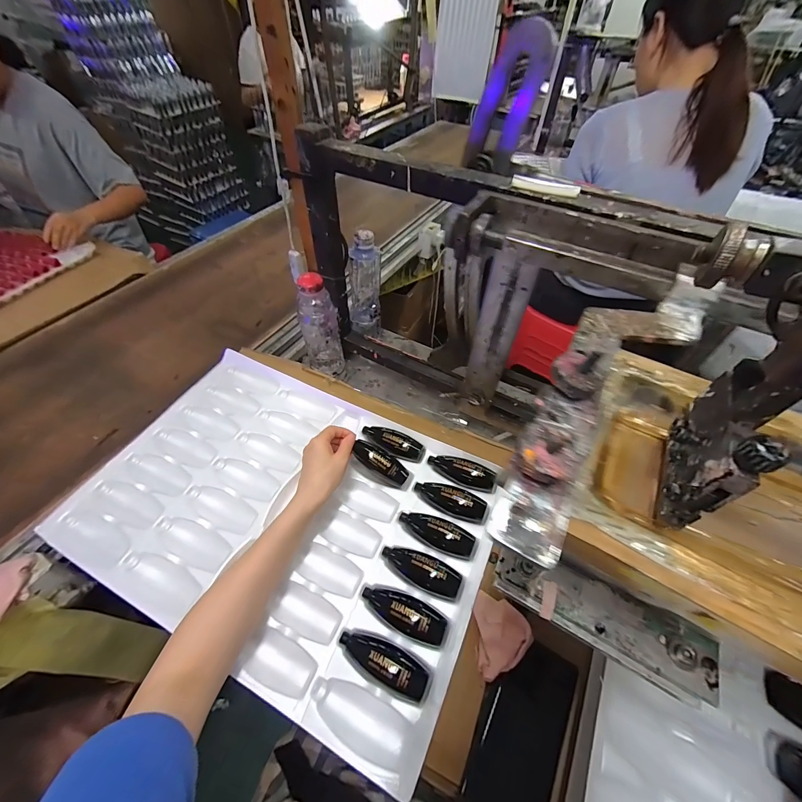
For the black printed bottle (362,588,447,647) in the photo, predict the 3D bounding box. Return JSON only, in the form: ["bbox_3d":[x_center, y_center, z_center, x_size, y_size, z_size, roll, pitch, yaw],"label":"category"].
[{"bbox_3d":[0.003,0.239,0.392,0.098,0.027,0.037,18,53,11],"label":"black printed bottle"}]

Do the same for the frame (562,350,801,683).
[{"bbox_3d":[0.221,0.073,0.194,0.224,0.031,0.168,26,55,17],"label":"frame"}]

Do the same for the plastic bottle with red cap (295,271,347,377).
[{"bbox_3d":[-0.139,-0.126,0.602,0.062,0.192,0.066,-7,52,-8],"label":"plastic bottle with red cap"}]

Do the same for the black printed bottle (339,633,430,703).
[{"bbox_3d":[-0.018,0.274,0.363,0.099,0.027,0.035,24,55,16],"label":"black printed bottle"}]

